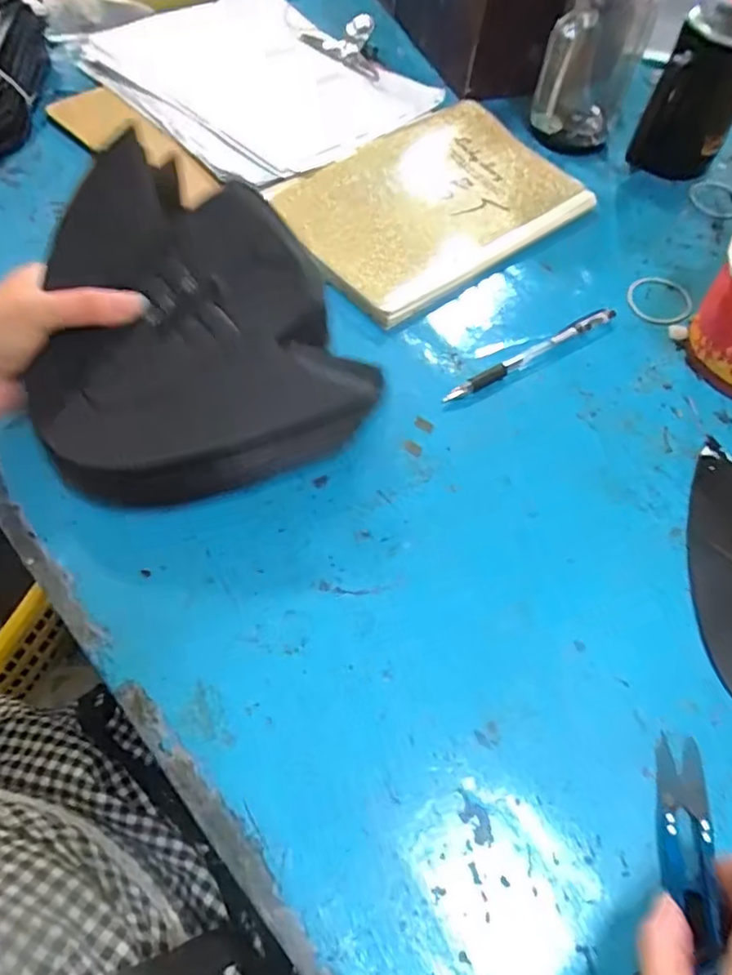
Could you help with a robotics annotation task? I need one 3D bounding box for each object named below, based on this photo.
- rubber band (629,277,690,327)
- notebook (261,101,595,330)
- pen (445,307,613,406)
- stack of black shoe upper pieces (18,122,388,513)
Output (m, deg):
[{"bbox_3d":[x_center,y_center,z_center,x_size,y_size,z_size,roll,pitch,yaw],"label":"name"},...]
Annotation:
[{"bbox_3d":[0.237,-0.153,0.469,0.051,0.004,0.064,29,63,13],"label":"rubber band"},{"bbox_3d":[0.058,-0.248,0.500,0.260,0.020,0.165,-35,68,-21],"label":"notebook"},{"bbox_3d":[0.122,-0.098,0.425,0.159,0.005,0.012,-29,66,-18],"label":"pen"},{"bbox_3d":[-0.117,-0.110,0.349,0.186,0.045,0.210,-18,79,-3],"label":"stack of black shoe upper pieces"}]

